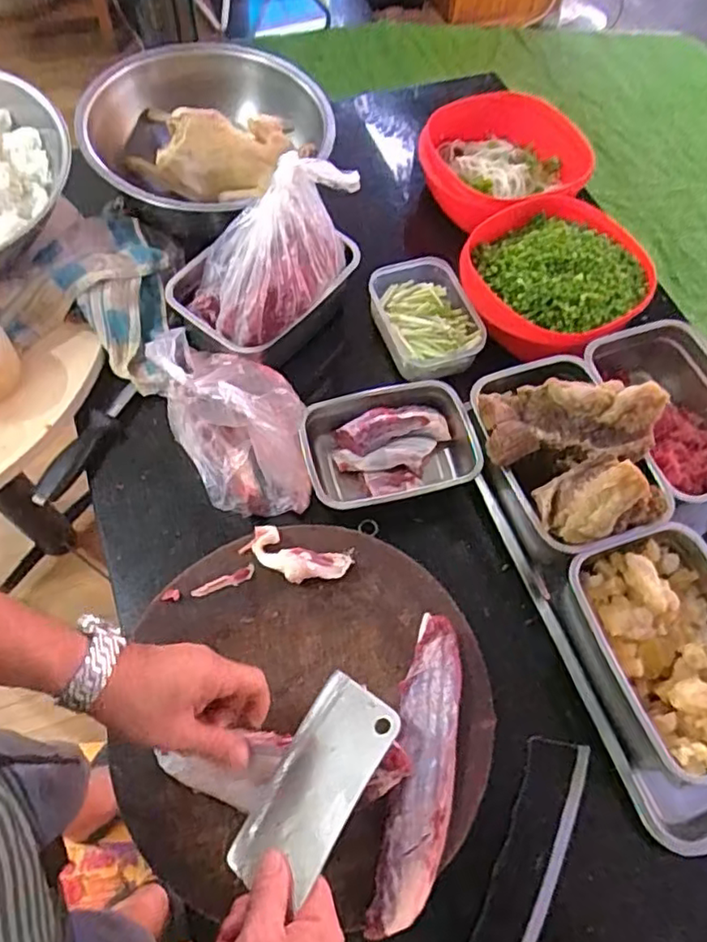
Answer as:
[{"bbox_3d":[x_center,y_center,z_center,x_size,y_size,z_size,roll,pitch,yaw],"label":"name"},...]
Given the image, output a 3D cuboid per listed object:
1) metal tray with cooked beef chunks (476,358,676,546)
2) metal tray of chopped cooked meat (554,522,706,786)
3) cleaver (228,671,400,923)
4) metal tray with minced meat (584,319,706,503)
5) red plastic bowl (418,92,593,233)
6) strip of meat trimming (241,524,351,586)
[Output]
[{"bbox_3d":[0.213,-0.029,0.618,0.165,0.103,0.204,-15,65,-11],"label":"metal tray with cooked beef chunks"},{"bbox_3d":[0.293,0.160,0.569,0.147,0.075,0.199,-16,66,-12],"label":"metal tray of chopped cooked meat"},{"bbox_3d":[-0.044,0.285,0.438,0.095,0.021,0.290,-4,42,28],"label":"cleaver"},{"bbox_3d":[0.349,-0.060,0.687,0.138,0.075,0.210,-9,64,-9],"label":"metal tray with minced meat"},{"bbox_3d":[0.218,-0.428,0.864,0.216,0.067,0.221,2,63,-3],"label":"red plastic bowl"},{"bbox_3d":[-0.057,0.084,0.599,0.100,0.026,0.045,20,64,6],"label":"strip of meat trimming"}]

